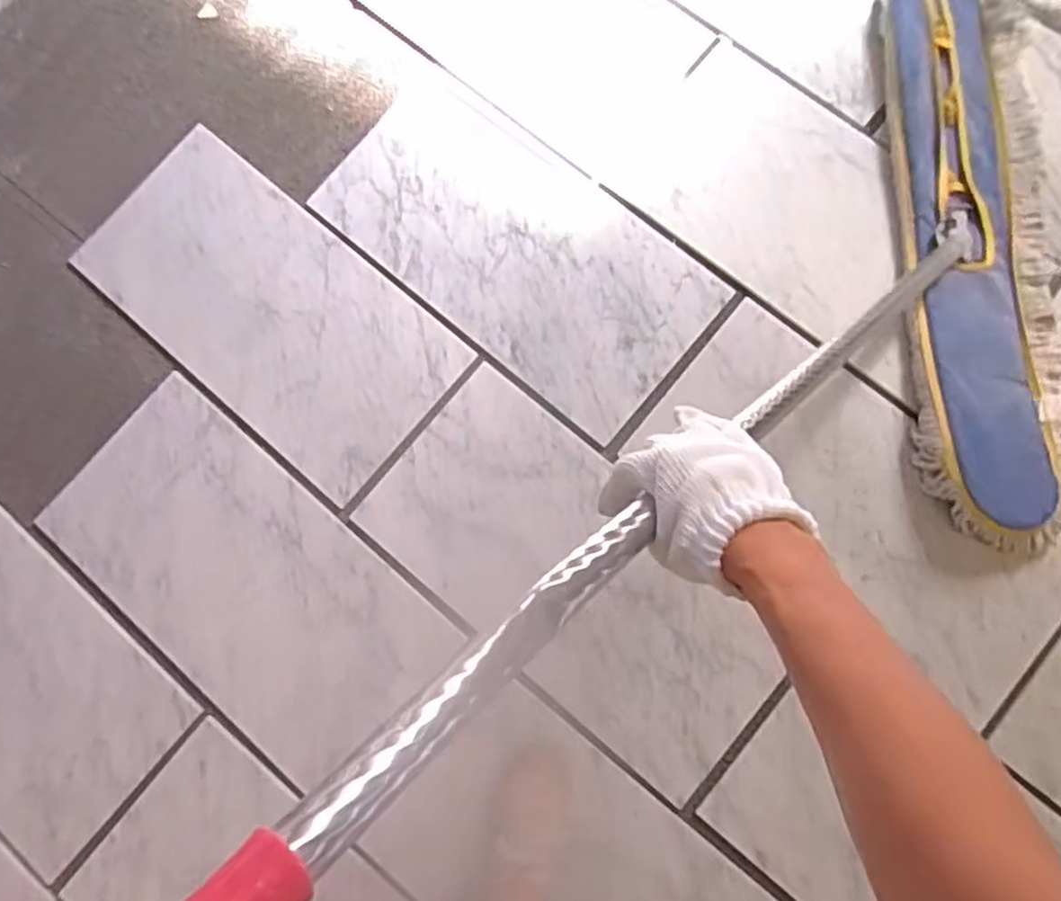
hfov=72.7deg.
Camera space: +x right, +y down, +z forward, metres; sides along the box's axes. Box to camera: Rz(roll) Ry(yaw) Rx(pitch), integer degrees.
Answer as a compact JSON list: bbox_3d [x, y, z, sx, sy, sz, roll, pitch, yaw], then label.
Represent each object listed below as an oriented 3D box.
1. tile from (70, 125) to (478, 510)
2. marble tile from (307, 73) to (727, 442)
[{"bbox_3d":[-0.402,-0.220,1.098,0.591,0.014,0.299,40,87,6],"label":"tile"},{"bbox_3d":[-0.026,-0.317,1.102,0.617,0.025,0.311,41,83,10],"label":"marble tile"}]

